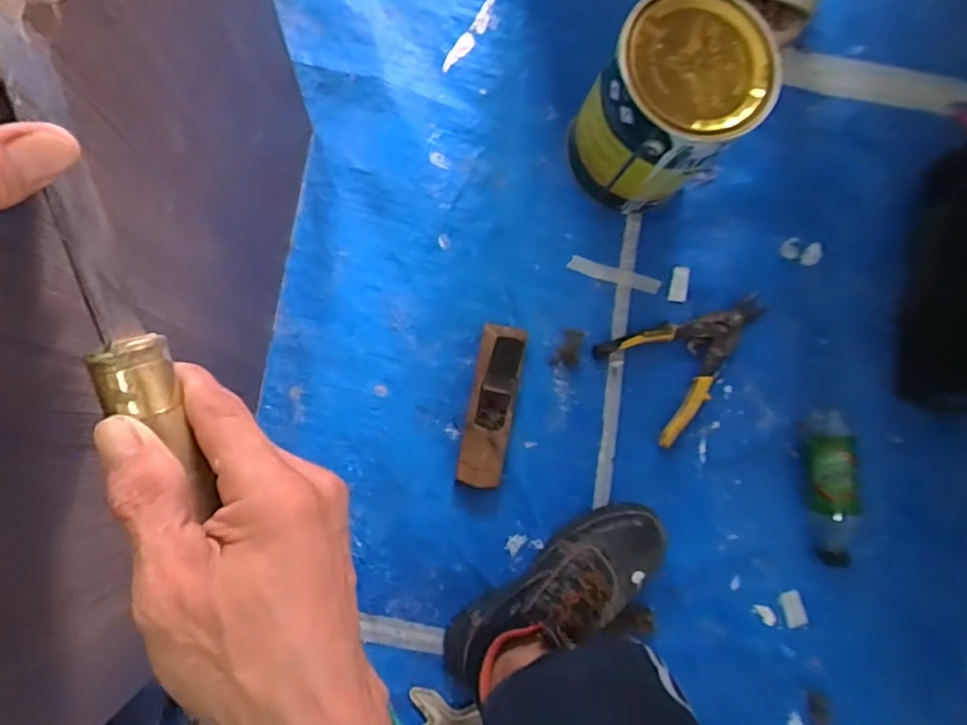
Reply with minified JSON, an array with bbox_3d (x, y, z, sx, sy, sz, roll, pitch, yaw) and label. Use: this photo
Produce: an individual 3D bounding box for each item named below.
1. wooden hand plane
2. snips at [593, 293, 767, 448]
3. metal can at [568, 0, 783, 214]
[{"bbox_3d":[0.013,0.048,0.714,0.052,0.066,0.189,12,82,-6],"label":"wooden hand plane"},{"bbox_3d":[0.260,-0.016,0.771,0.212,0.033,0.140,-35,89,-10],"label":"snips"},{"bbox_3d":[0.196,-0.278,0.698,0.147,0.210,0.155,1,84,-7],"label":"metal can"}]

